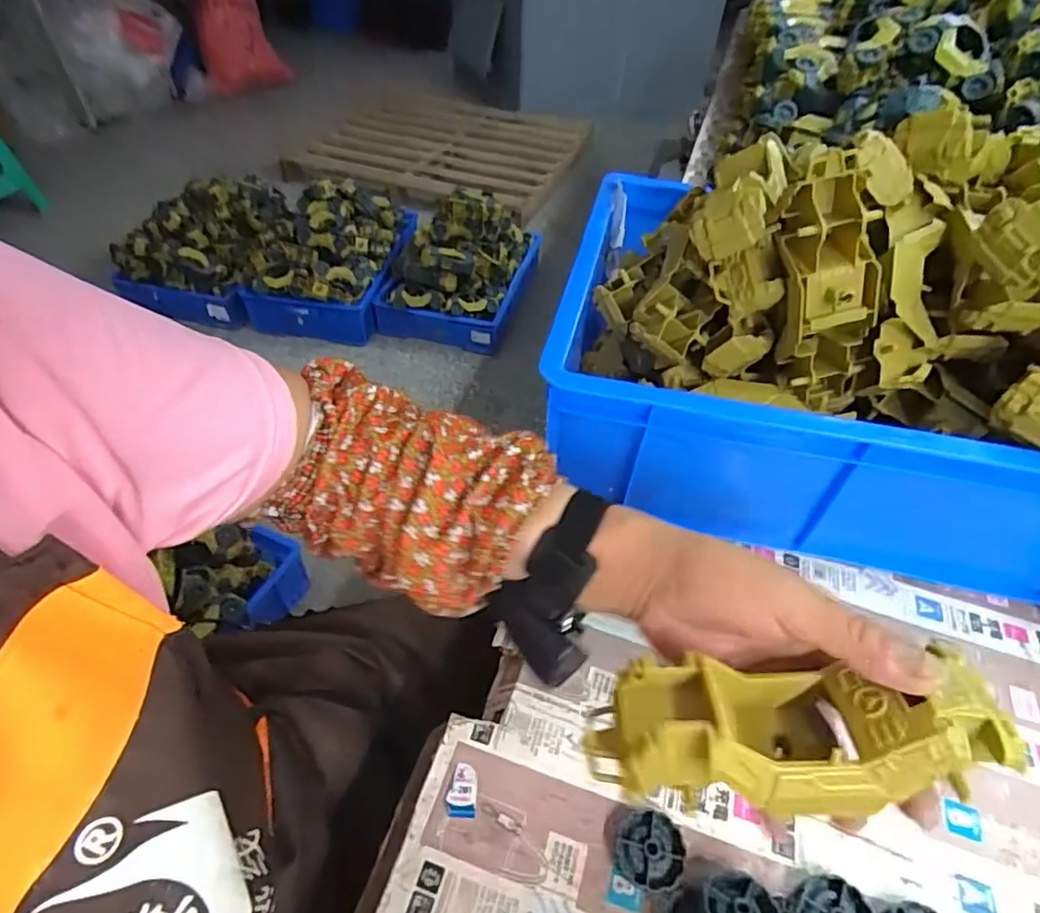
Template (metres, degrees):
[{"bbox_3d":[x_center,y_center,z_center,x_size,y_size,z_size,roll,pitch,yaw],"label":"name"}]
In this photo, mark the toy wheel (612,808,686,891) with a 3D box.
[{"bbox_3d":[0.074,0.225,0.335,0.038,0.011,0.037,1,48,-2],"label":"toy wheel"}]

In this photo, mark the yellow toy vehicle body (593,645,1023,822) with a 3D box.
[{"bbox_3d":[0.117,0.122,0.256,0.170,0.052,0.054,-5,48,9],"label":"yellow toy vehicle body"}]

